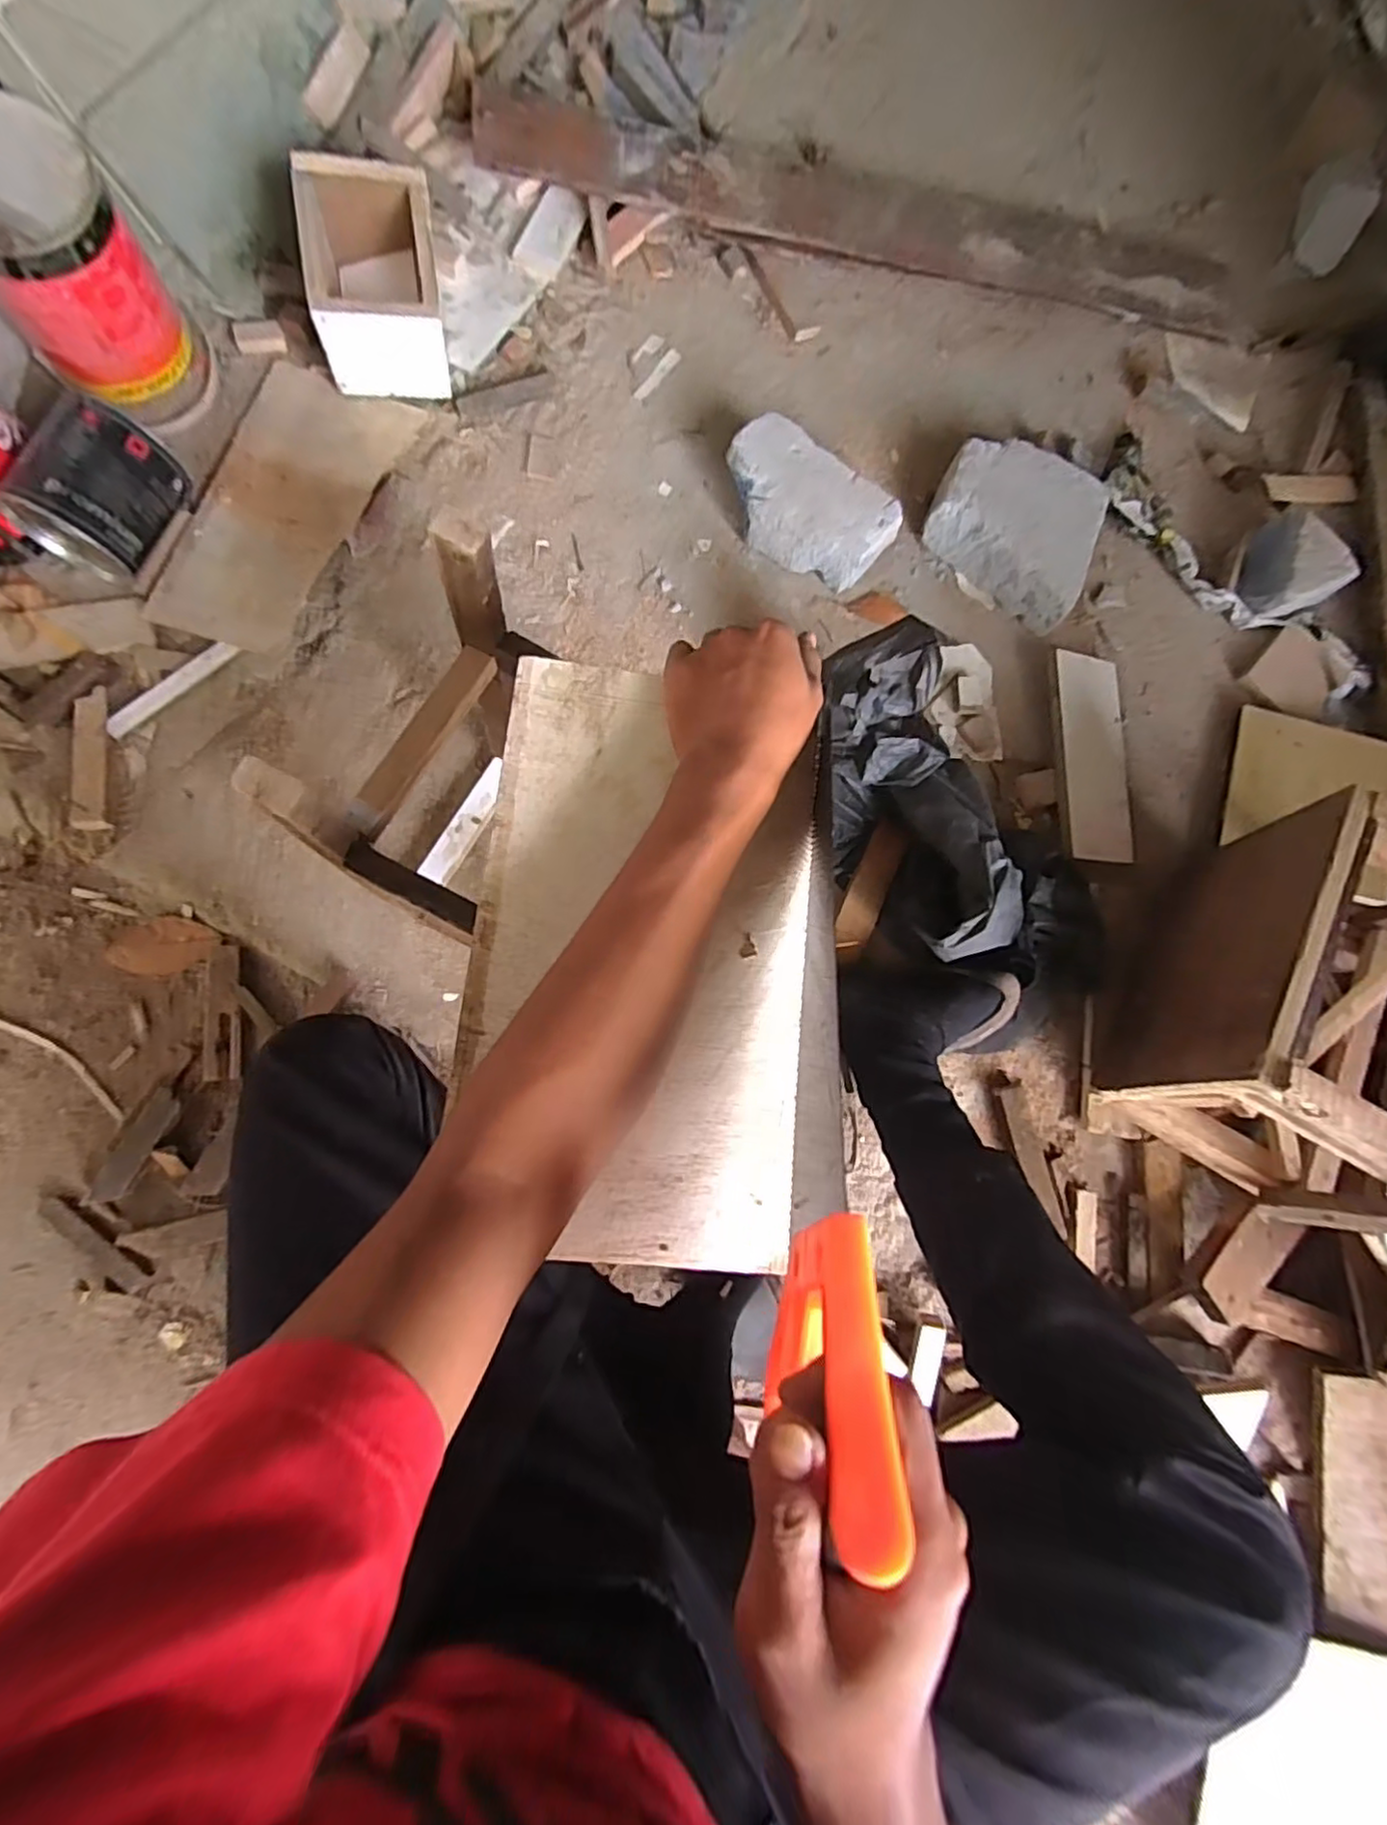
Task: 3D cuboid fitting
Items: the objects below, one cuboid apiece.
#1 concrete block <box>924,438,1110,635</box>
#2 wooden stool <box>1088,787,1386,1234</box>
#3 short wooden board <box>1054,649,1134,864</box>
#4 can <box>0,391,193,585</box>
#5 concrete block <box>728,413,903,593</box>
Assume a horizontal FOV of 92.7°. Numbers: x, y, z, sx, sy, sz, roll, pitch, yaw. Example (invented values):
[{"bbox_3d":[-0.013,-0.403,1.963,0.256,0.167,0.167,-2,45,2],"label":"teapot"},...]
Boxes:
[{"bbox_3d":[0.402,-0.484,0.835,0.205,0.073,0.186,27,80,-2],"label":"concrete block"},{"bbox_3d":[0.607,0.100,0.665,0.230,0.255,0.358,30,78,-3],"label":"wooden stool"},{"bbox_3d":[0.491,-0.190,0.807,0.099,0.017,0.252,1,84,-14],"label":"short wooden board"},{"bbox_3d":[-0.585,-0.414,0.653,0.099,0.097,0.134,22,79,-5],"label":"can"},{"bbox_3d":[0.134,-0.485,0.795,0.212,0.071,0.124,34,80,-1],"label":"concrete block"}]

